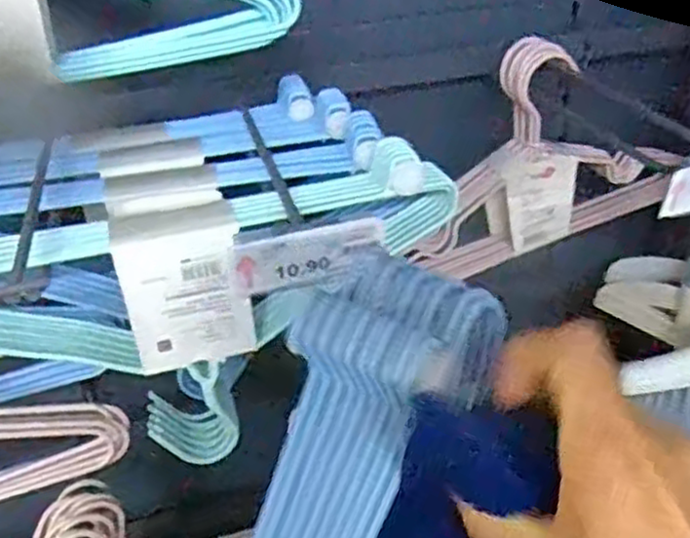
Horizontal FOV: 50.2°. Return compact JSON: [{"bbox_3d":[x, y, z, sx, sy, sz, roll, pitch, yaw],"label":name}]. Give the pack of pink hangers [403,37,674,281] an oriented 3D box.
[{"bbox_3d":[0.202,-0.119,0.738,0.281,0.202,0.048,-14,33,-17],"label":"pack of pink hangers"}]

